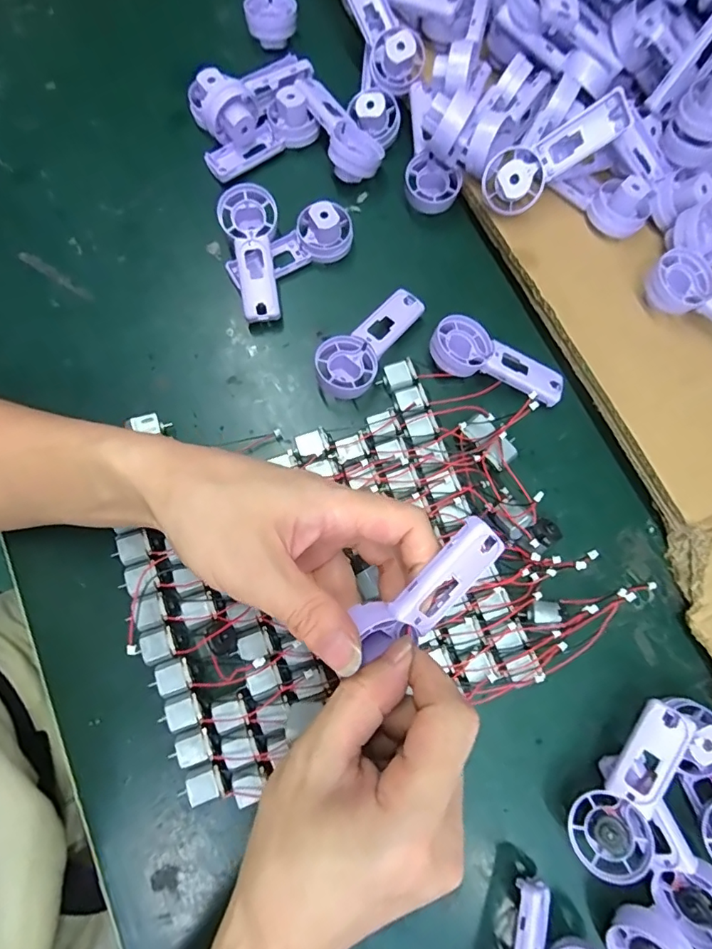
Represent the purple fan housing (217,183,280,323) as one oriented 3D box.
[{"bbox_3d":[-0.070,-0.153,0.346,0.038,0.028,0.096,-10,77,-3],"label":"purple fan housing"}]

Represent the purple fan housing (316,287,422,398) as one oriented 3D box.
[{"bbox_3d":[0.009,-0.089,0.336,0.039,0.025,0.093,36,79,7],"label":"purple fan housing"}]

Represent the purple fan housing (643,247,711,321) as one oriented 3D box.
[{"bbox_3d":[0.231,-0.109,0.319,0.092,0.022,0.033,32,79,6],"label":"purple fan housing"}]

